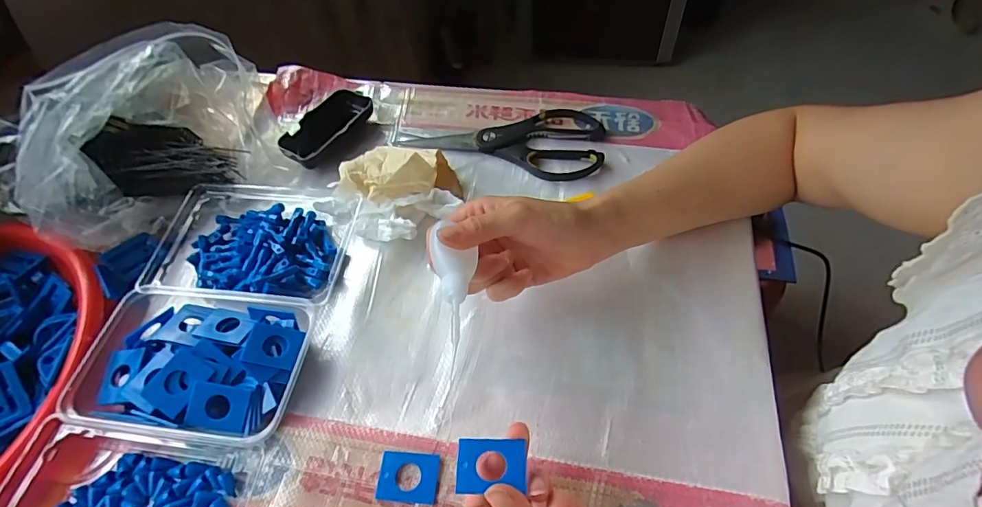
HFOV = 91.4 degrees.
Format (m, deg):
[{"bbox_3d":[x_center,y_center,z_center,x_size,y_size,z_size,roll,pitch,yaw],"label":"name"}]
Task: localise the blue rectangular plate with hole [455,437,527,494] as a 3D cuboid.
[{"bbox_3d":[0.000,0.125,0.284,0.039,0.004,0.031,3,48,-1],"label":"blue rectangular plate with hole"}]

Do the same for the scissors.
[{"bbox_3d":[0.018,-0.131,0.518,0.207,0.011,0.101,15,58,14],"label":"scissors"}]

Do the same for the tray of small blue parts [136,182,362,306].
[{"bbox_3d":[-0.225,-0.011,0.442,0.189,0.033,0.135,3,56,6],"label":"tray of small blue parts"}]

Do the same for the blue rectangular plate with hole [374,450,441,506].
[{"bbox_3d":[-0.057,0.155,0.334,0.041,0.004,0.032,2,56,6],"label":"blue rectangular plate with hole"}]

